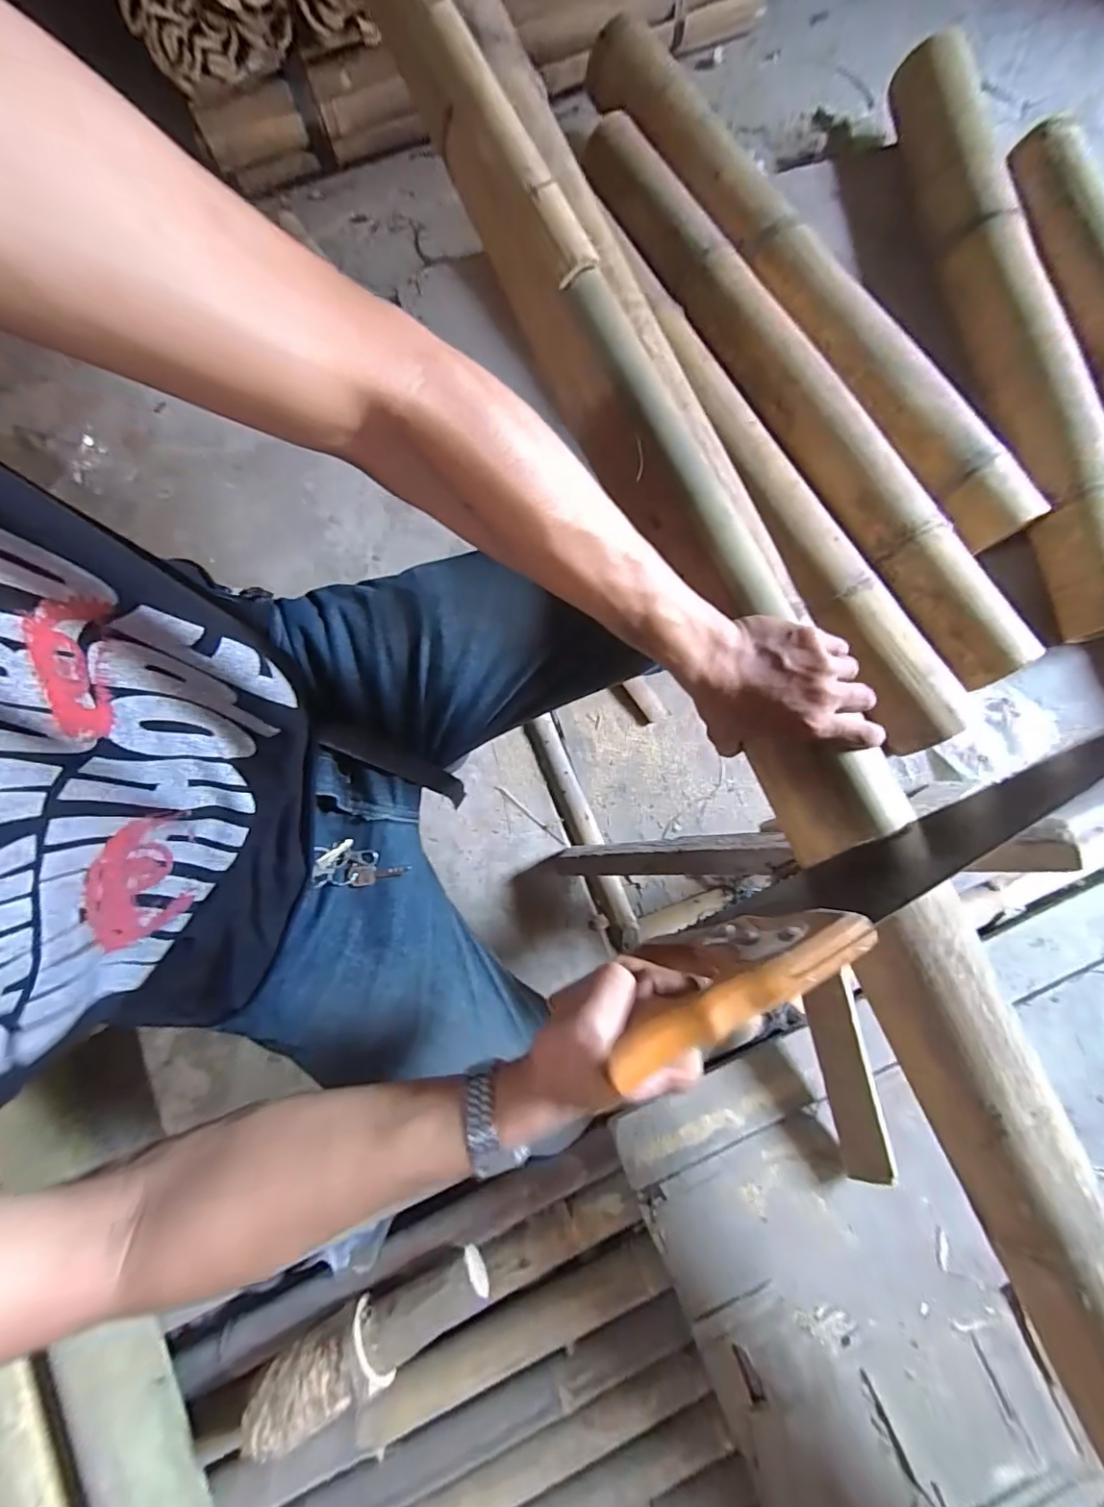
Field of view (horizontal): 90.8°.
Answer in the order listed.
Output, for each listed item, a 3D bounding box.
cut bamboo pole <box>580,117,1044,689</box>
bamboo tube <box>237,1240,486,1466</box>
[{"bbox_3d":[0.331,-0.517,0.767,0.087,0.066,0.975,-33,81,-5],"label":"cut bamboo pole"},{"bbox_3d":[-0.202,0.628,0.571,0.275,0.058,0.072,-32,82,-7],"label":"bamboo tube"}]

